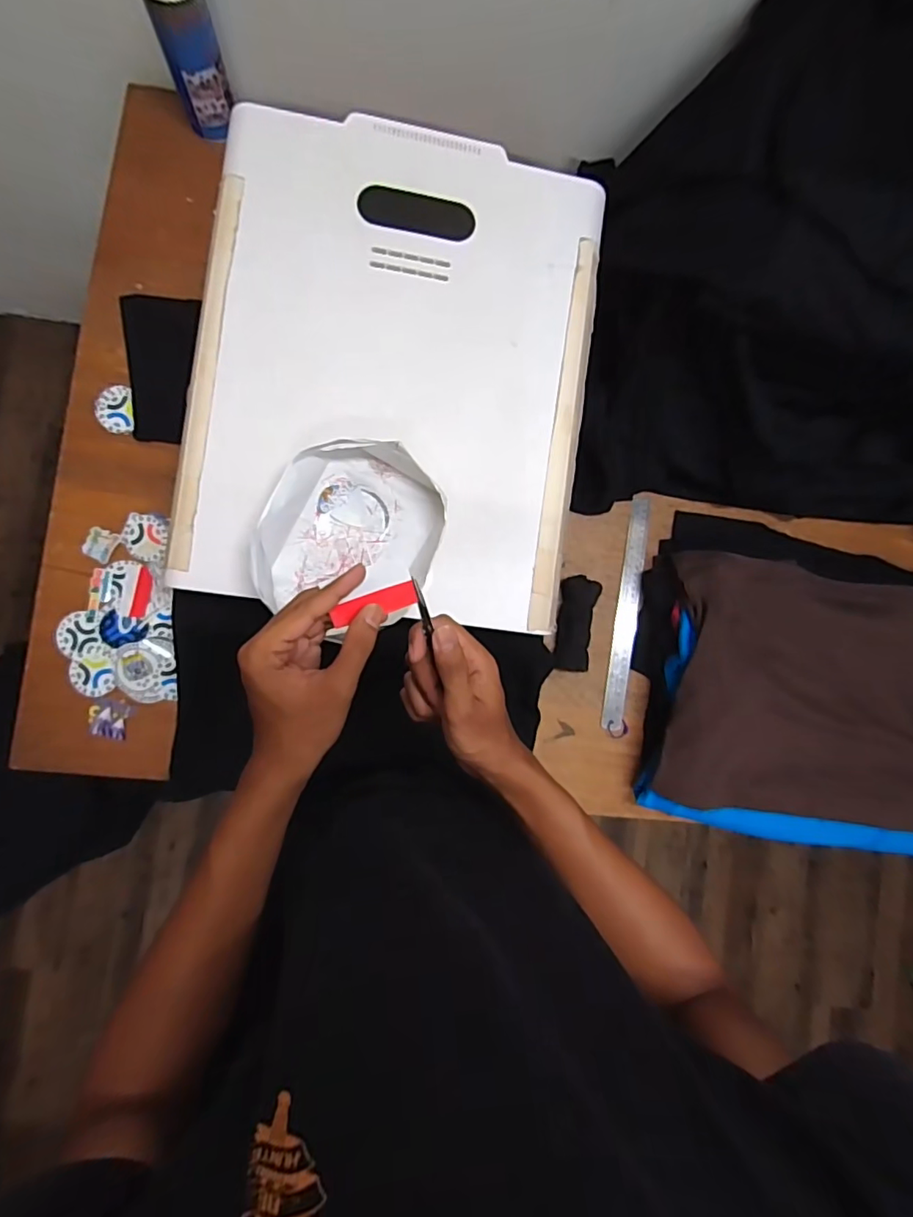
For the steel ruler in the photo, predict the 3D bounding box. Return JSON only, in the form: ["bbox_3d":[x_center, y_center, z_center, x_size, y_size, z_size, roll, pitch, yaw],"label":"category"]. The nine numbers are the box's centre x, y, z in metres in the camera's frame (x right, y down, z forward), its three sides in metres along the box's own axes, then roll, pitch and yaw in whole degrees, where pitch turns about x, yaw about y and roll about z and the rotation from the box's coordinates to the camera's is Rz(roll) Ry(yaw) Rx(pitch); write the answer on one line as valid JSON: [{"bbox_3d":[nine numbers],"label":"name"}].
[{"bbox_3d":[0.238,0.007,0.746,0.033,0.005,0.323,8,85,3],"label":"steel ruler"}]

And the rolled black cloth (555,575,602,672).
[{"bbox_3d":[0.160,0.020,0.721,0.049,0.026,0.123,9,84,-5],"label":"rolled black cloth"}]

